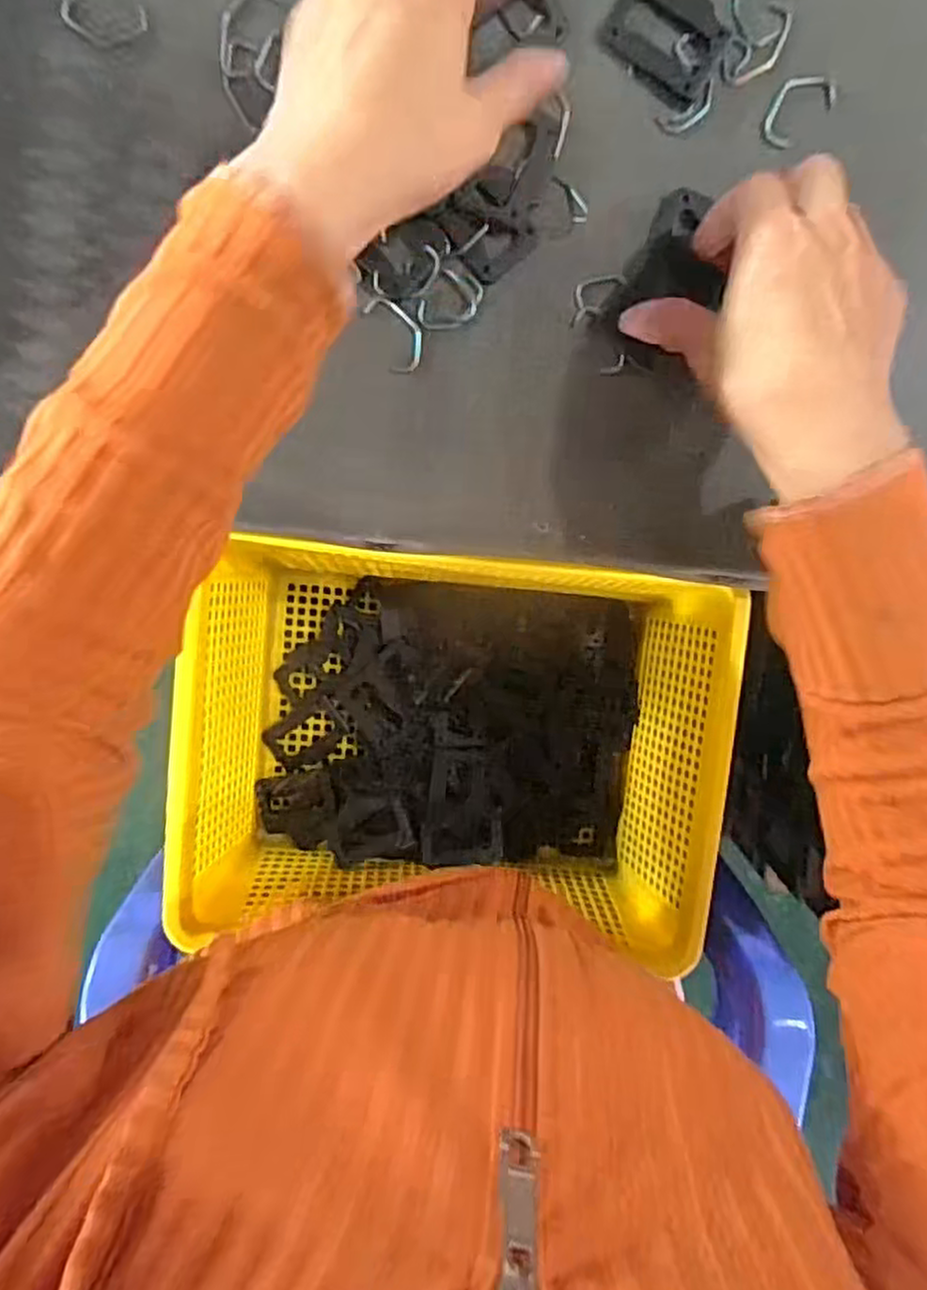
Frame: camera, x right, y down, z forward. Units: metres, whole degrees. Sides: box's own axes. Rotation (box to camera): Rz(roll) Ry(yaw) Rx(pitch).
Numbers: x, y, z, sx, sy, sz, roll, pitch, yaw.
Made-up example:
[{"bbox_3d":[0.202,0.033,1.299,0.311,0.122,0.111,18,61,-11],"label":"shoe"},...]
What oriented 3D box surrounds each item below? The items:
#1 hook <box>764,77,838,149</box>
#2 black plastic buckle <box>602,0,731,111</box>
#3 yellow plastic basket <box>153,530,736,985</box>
[{"bbox_3d":[0.148,-0.238,0.322,0.035,0.006,0.021,-40,98,3],"label":"hook"},{"bbox_3d":[0.089,-0.264,0.315,0.049,0.004,0.041,34,96,-6],"label":"black plastic buckle"},{"bbox_3d":[-0.001,0.065,0.440,0.300,0.105,0.221,8,99,-3],"label":"yellow plastic basket"}]

